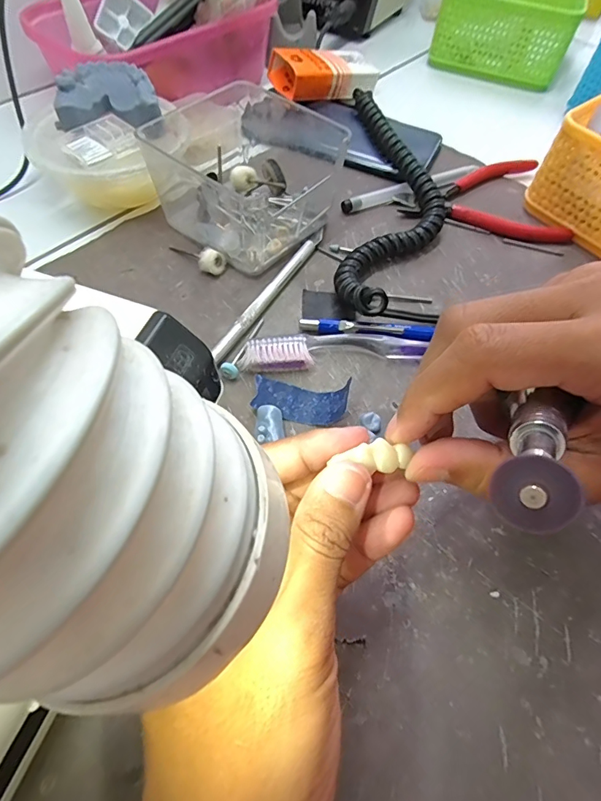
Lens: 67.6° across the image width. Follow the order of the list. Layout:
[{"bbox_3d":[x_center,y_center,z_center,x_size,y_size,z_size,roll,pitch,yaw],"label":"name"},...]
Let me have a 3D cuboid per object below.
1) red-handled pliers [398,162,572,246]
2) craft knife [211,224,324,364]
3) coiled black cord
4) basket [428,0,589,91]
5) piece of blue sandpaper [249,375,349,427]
[{"bbox_3d":[0.133,-0.149,0.338,0.120,0.010,0.089,-6,60,-8],"label":"red-handled pliers"},{"bbox_3d":[-0.016,-0.071,0.281,0.008,0.009,0.133,27,61,11],"label":"craft knife"},{"bbox_3d":[0.066,-0.146,0.321,0.067,0.027,0.239,8,59,0],"label":"coiled black cord"},{"bbox_3d":[0.211,-0.390,0.460,0.127,0.062,0.122,21,60,8],"label":"basket"},{"bbox_3d":[0.000,0.000,0.240,0.049,0.008,0.023,5,59,-1],"label":"piece of blue sandpaper"}]

